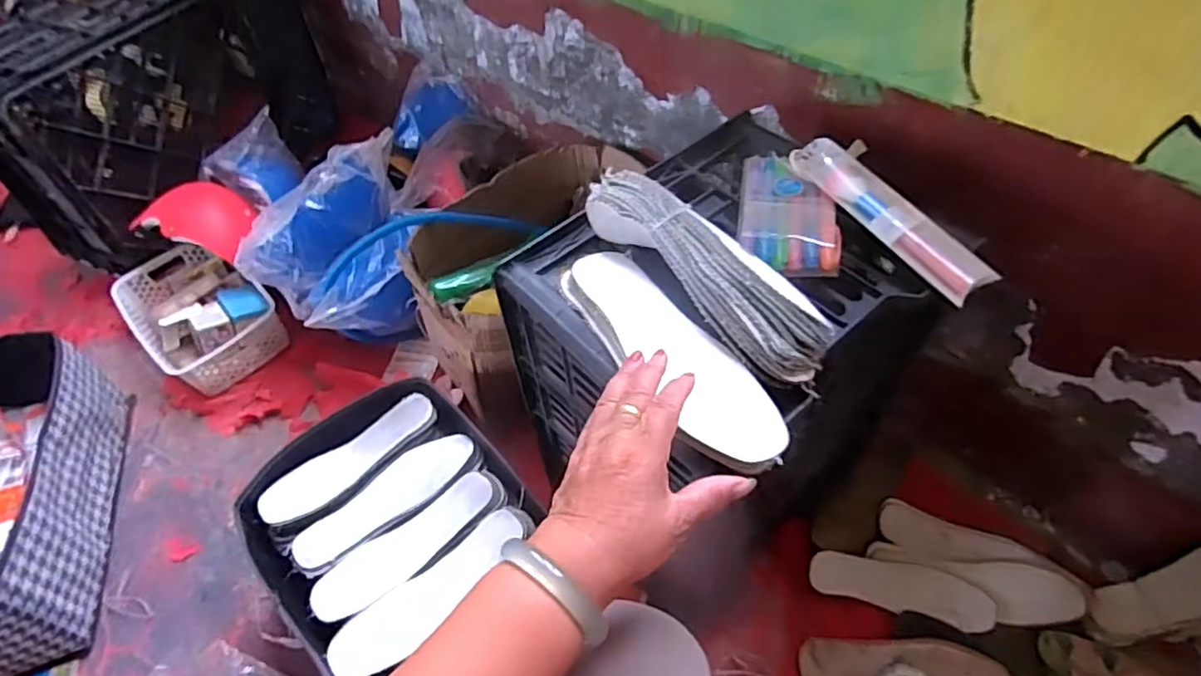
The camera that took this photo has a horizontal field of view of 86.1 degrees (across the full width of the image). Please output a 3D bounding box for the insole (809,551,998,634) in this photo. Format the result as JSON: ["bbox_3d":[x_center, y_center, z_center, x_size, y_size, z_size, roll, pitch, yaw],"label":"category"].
[{"bbox_3d":[0.372,0.310,0.797,0.208,0.011,0.058,10,80,15],"label":"insole"}]

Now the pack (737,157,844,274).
[{"bbox_3d":[0.168,-0.115,0.576,0.082,0.019,0.137,6,53,8],"label":"pack"}]

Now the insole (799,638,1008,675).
[{"bbox_3d":[0.358,0.391,0.758,0.229,0.016,0.071,6,53,8],"label":"insole"}]

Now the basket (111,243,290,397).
[{"bbox_3d":[-0.706,-0.047,1.126,0.289,0.093,0.189,33,61,26],"label":"basket"}]

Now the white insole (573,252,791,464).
[{"bbox_3d":[0.052,0.005,0.479,0.063,0.008,0.225,-28,54,-17],"label":"white insole"}]

